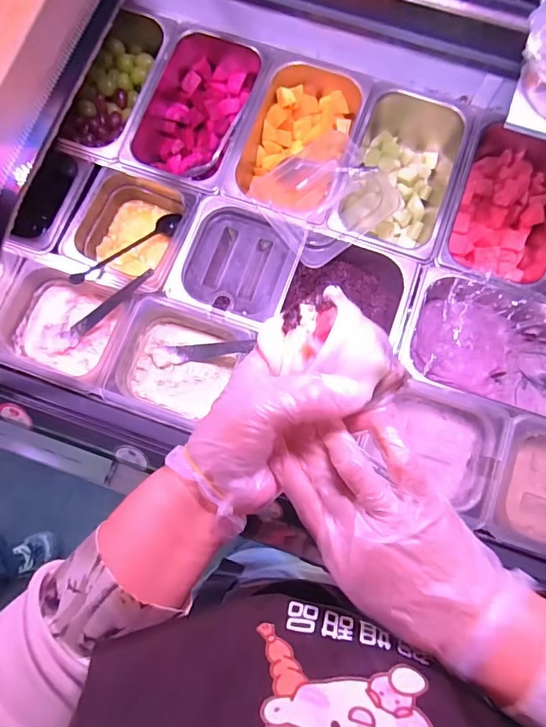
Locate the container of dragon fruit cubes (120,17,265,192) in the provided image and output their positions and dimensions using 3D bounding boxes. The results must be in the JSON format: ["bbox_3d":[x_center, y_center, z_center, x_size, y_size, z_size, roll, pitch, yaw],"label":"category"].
[{"bbox_3d":[-0.114,-0.394,0.709,0.159,0.085,0.267,20,79,4],"label":"container of dragon fruit cubes"}]

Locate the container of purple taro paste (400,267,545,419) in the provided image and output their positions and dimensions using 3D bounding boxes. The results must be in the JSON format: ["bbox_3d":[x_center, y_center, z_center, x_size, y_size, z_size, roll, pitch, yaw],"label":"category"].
[{"bbox_3d":[0.350,-0.003,0.645,0.341,0.102,0.162,17,79,4],"label":"container of purple taro paste"}]

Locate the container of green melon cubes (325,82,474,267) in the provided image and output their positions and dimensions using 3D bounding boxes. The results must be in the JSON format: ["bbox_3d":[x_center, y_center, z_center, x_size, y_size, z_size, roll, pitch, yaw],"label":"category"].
[{"bbox_3d":[0.194,-0.289,0.693,0.161,0.094,0.283,17,79,4],"label":"container of green melon cubes"}]

